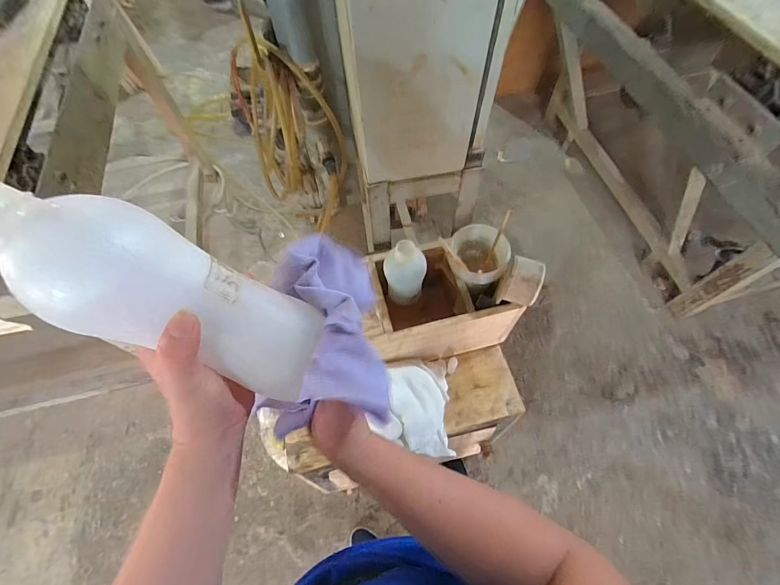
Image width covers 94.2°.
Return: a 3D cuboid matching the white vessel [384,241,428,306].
[{"bbox_3d":[0.028,-0.037,0.700,0.077,0.130,0.067,3,63,2],"label":"white vessel"}]

